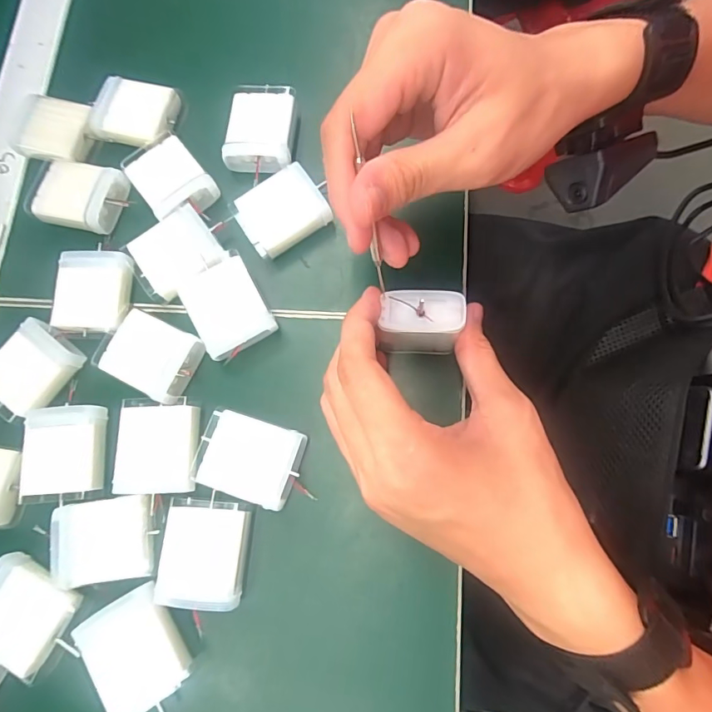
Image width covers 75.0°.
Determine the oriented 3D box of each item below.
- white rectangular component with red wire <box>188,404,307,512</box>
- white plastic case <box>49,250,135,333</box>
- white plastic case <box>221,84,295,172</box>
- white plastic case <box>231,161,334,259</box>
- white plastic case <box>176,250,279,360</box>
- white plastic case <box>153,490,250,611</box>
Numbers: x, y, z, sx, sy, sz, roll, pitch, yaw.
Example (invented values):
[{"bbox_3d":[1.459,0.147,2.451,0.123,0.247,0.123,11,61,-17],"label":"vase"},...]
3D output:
[{"bbox_3d":[-0.058,0.055,0.251,0.054,0.014,0.041,16,79,11],"label":"white rectangular component with red wire"},{"bbox_3d":[-0.158,-0.039,0.278,0.046,0.013,0.047,3,77,8],"label":"white plastic case"},{"bbox_3d":[-0.061,-0.145,0.300,0.041,0.023,0.052,3,77,8],"label":"white plastic case"},{"bbox_3d":[-0.045,-0.087,0.285,0.050,0.019,0.044,-33,75,-1],"label":"white plastic case"},{"bbox_3d":[-0.074,-0.026,0.268,0.041,0.022,0.051,-31,75,-1],"label":"white plastic case"},{"bbox_3d":[-0.078,0.101,0.240,0.043,0.017,0.050,3,77,8],"label":"white plastic case"}]

